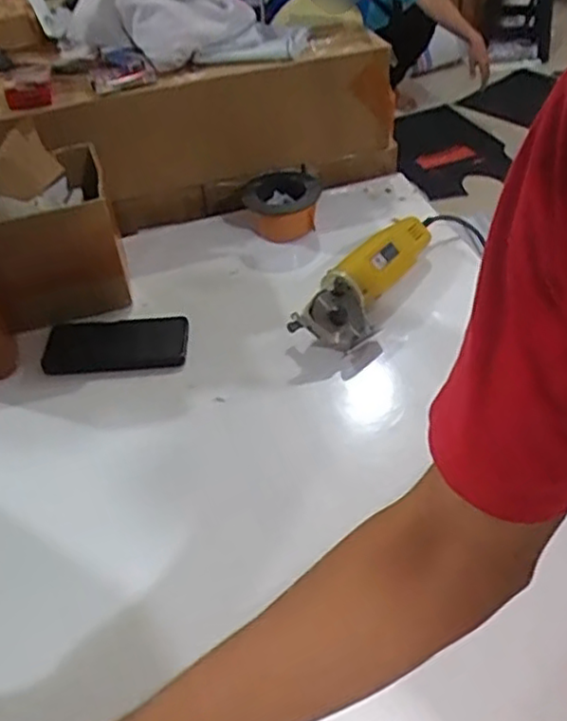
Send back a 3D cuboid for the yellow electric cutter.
[{"bbox_3d":[0.111,-0.093,0.851,0.099,0.064,0.258,23,49,28],"label":"yellow electric cutter"}]

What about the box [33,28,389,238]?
[{"bbox_3d":[-0.071,-0.319,1.004,0.484,0.184,0.117,-22,44,-18],"label":"box"}]

